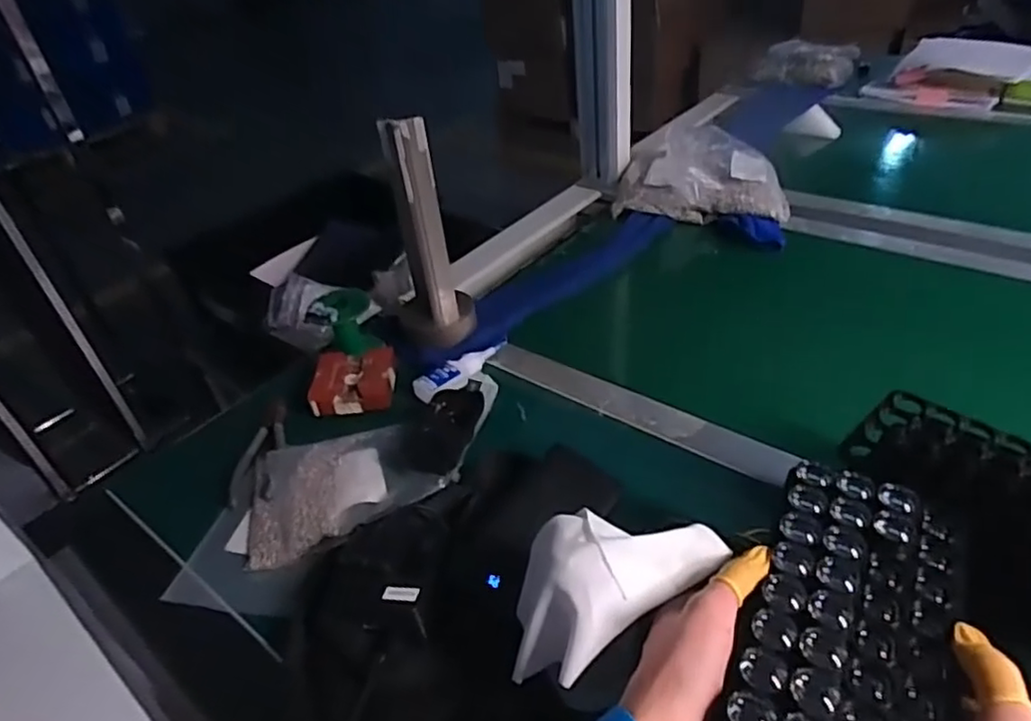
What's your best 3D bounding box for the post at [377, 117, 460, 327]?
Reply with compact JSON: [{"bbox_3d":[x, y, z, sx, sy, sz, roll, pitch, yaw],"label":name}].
[{"bbox_3d":[-0.096,-0.129,0.706,0.044,0.242,0.038,-11,38,-4],"label":"post"}]

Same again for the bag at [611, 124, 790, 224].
[{"bbox_3d":[0.280,-0.296,1.007,0.245,0.082,0.205,5,39,16],"label":"bag"}]

